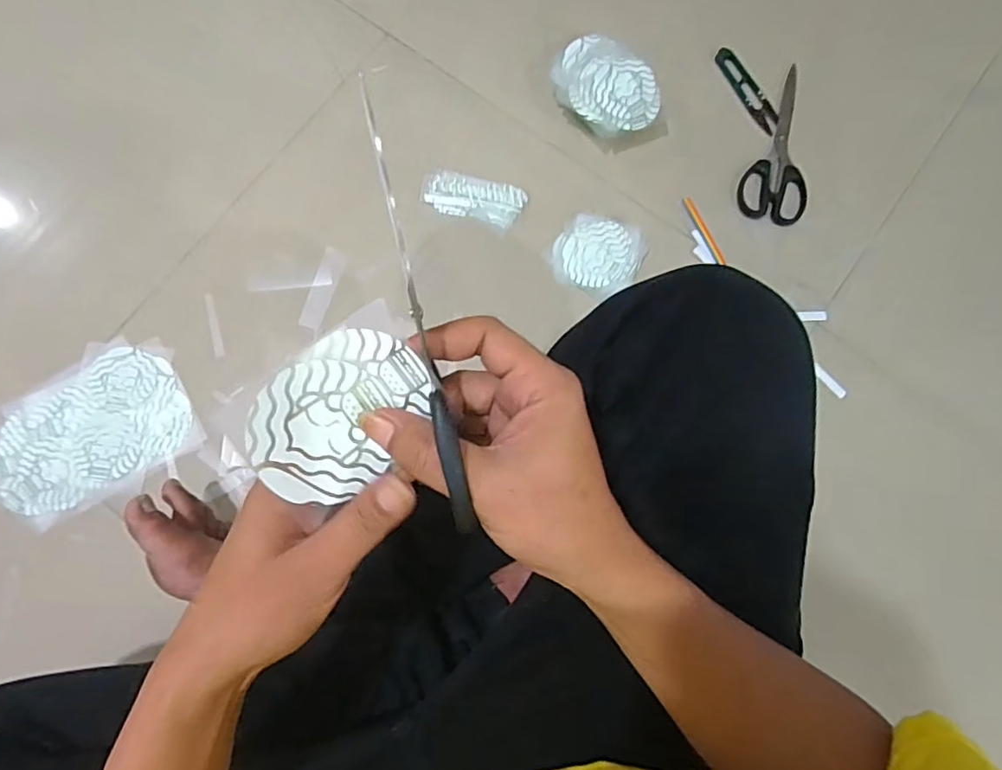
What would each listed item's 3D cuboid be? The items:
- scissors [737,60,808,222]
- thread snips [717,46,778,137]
[{"bbox_3d":[0.325,-0.281,0.652,0.073,0.010,0.197,15,80,3],"label":"scissors"},{"bbox_3d":[0.290,-0.346,0.662,0.023,0.006,0.119,-26,80,-5],"label":"thread snips"}]

